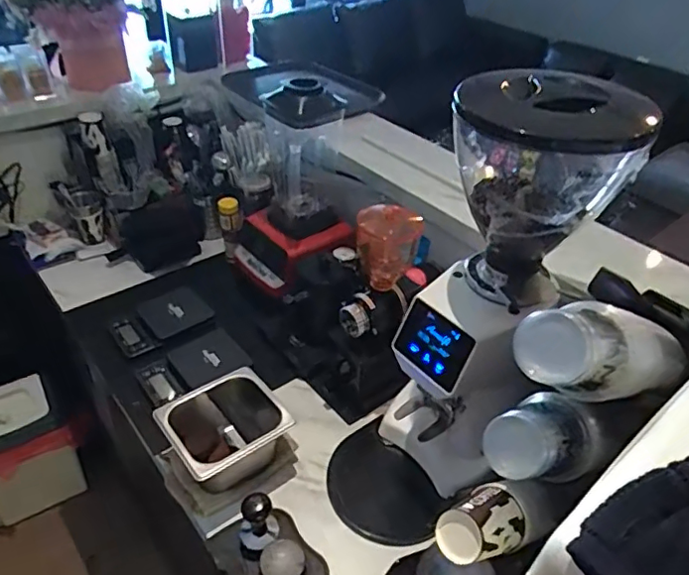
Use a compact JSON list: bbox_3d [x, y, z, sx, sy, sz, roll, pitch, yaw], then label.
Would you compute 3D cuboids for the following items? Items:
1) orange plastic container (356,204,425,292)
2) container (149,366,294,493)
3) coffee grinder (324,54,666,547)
[{"bbox_3d":[0.068,-0.073,0.932,0.095,0.137,0.093,-2,39,-7],"label":"orange plastic container"},{"bbox_3d":[-0.190,0.241,0.912,0.183,0.100,0.165,-22,45,-29],"label":"container"},{"bbox_3d":[0.161,0.062,0.786,0.342,0.656,0.197,-22,45,-28],"label":"coffee grinder"}]

